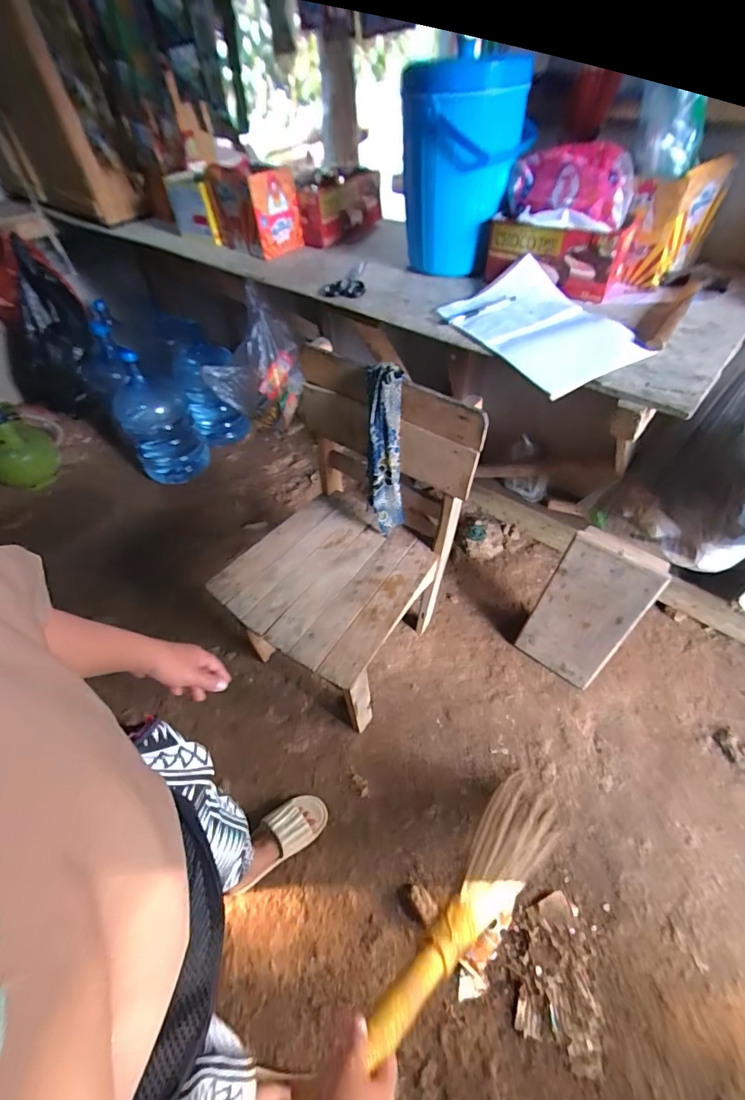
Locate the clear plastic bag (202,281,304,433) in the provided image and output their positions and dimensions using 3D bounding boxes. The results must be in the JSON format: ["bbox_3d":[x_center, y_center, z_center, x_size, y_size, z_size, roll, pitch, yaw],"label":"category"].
[{"bbox_3d":[-0.302,-0.472,1.159,0.235,0.295,0.165,-4,52,0],"label":"clear plastic bag"}]

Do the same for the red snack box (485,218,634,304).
[{"bbox_3d":[0.328,-0.539,0.800,0.236,0.106,0.076,16,53,15],"label":"red snack box"}]

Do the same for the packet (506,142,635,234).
[{"bbox_3d":[0.340,-0.625,0.745,0.206,0.088,0.126,12,52,12],"label":"packet"}]

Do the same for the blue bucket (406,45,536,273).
[{"bbox_3d":[0.169,-0.704,0.822,0.222,0.309,0.237,4,51,6],"label":"blue bucket"}]

